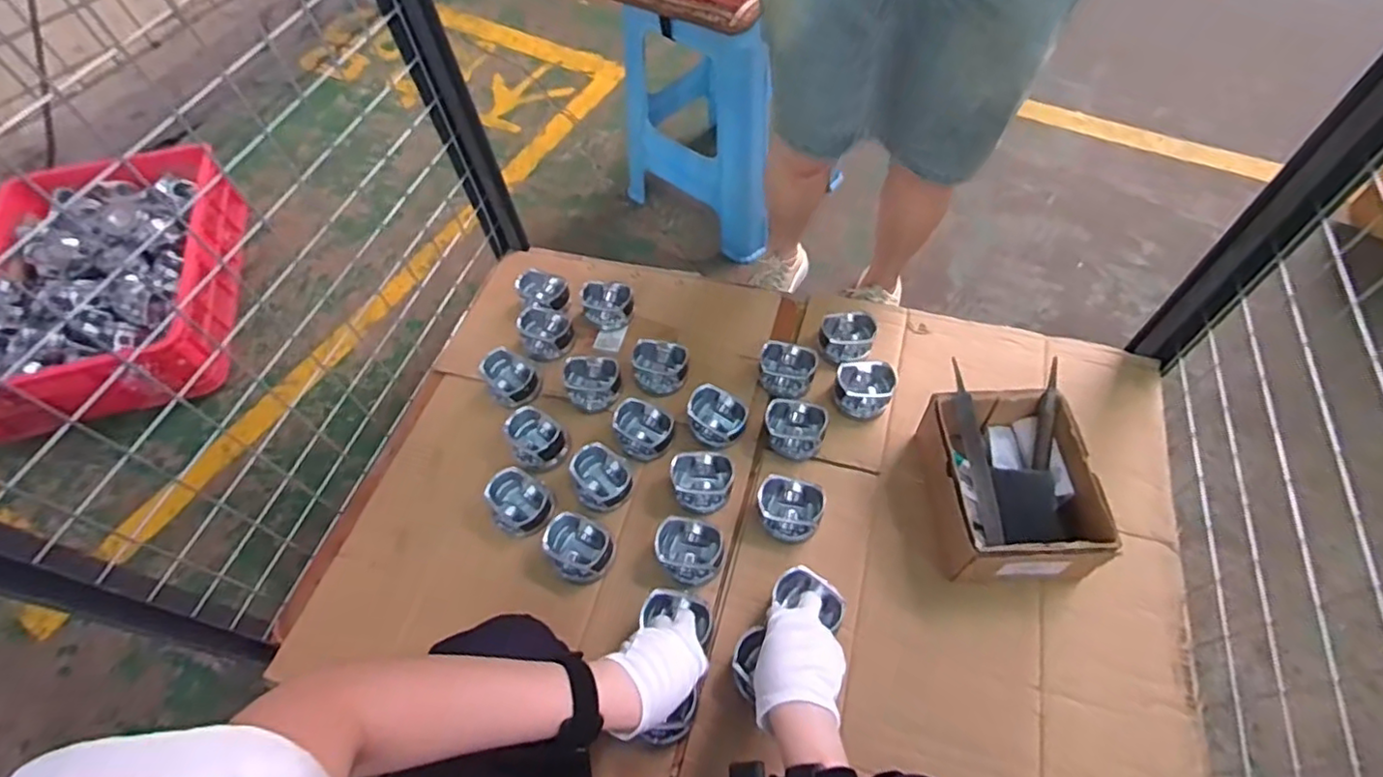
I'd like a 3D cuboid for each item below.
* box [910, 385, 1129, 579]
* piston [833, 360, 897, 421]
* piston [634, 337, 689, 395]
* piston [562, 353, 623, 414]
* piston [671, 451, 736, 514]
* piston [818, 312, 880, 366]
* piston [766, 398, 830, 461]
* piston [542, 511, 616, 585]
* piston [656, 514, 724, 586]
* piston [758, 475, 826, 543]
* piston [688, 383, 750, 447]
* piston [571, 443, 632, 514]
[{"bbox_3d":[0.362,0.113,0.724,0.151,0.098,0.198,-2,56,3],"label":"box"},{"bbox_3d":[0.232,0.000,0.842,0.072,0.047,0.071,-2,56,3],"label":"piston"},{"bbox_3d":[-0.042,-0.030,0.877,0.074,0.056,0.059,4,56,7],"label":"piston"},{"bbox_3d":[-0.135,-0.008,0.867,0.076,0.052,0.062,-15,56,-5],"label":"piston"},{"bbox_3d":[0.015,0.116,0.773,0.074,0.046,0.065,0,56,4],"label":"piston"},{"bbox_3d":[0.219,-0.070,0.883,0.075,0.049,0.075,17,59,15],"label":"piston"},{"bbox_3d":[0.135,0.052,0.811,0.077,0.045,0.065,6,57,8],"label":"piston"},{"bbox_3d":[-0.132,0.189,0.732,0.078,0.046,0.066,24,61,19],"label":"piston"},{"bbox_3d":[-0.003,0.188,0.723,0.075,0.046,0.067,30,63,22],"label":"piston"},{"bbox_3d":[0.117,0.145,0.749,0.076,0.046,0.065,21,60,18],"label":"piston"},{"bbox_3d":[0.034,0.039,0.820,0.076,0.055,0.058,16,59,15],"label":"piston"},{"bbox_3d":[-0.112,0.115,0.784,0.065,0.057,0.071,-2,56,3],"label":"piston"}]

